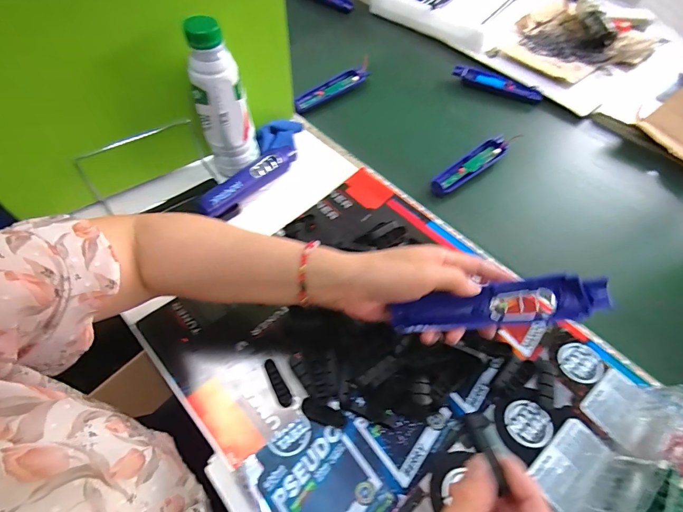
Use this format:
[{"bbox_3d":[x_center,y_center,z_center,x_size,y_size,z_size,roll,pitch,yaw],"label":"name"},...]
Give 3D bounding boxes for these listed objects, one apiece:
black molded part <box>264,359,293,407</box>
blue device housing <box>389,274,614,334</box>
[{"bbox_3d":[-0.065,0.129,0.373,0.014,0.005,0.049,-24,58,-16],"label":"black molded part"},{"bbox_3d":[0.128,0.044,0.308,0.169,0.023,0.034,-10,54,11],"label":"blue device housing"}]

